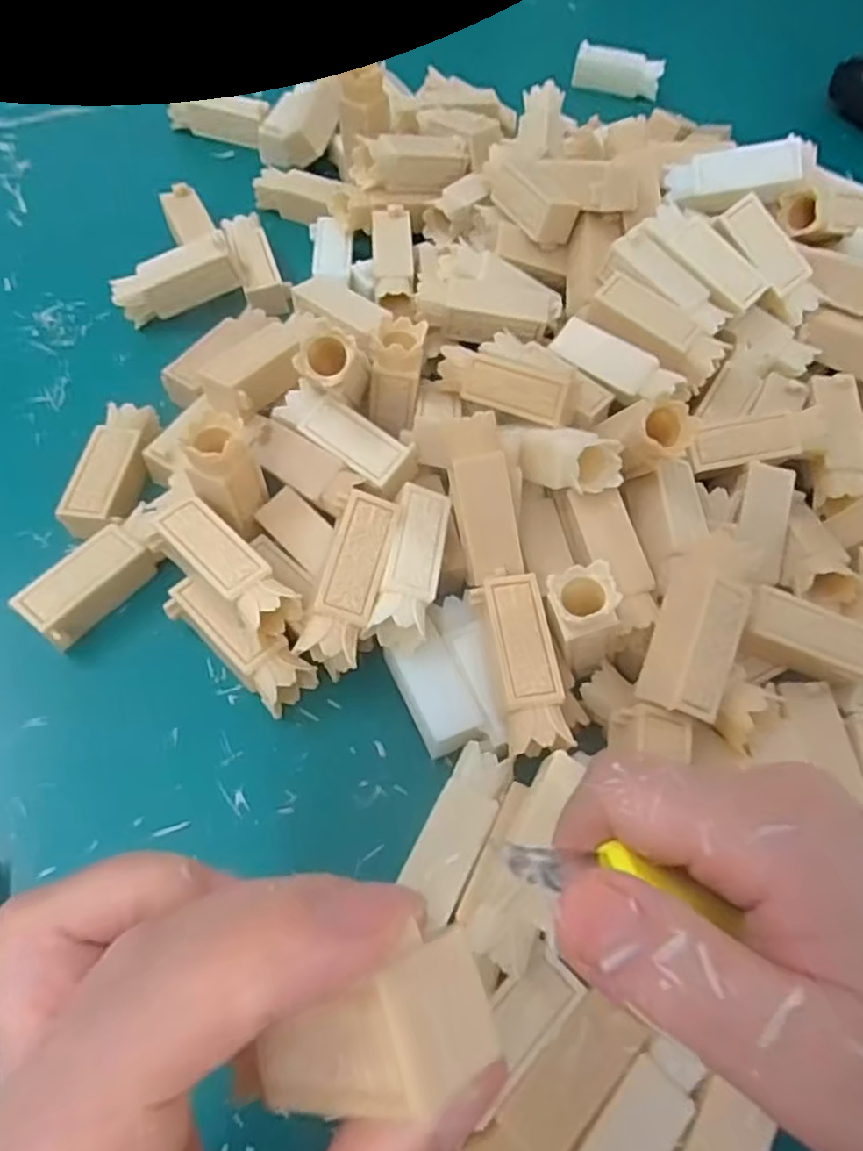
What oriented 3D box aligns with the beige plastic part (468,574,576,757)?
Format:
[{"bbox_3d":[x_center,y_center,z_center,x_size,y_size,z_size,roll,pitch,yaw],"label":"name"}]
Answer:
[{"bbox_3d":[0.032,0.032,0.244,0.022,0.022,0.059,-10,62,-10],"label":"beige plastic part"}]

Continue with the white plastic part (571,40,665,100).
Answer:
[{"bbox_3d":[0.131,-0.353,0.486,0.060,0.021,0.013,18,61,6],"label":"white plastic part"}]

